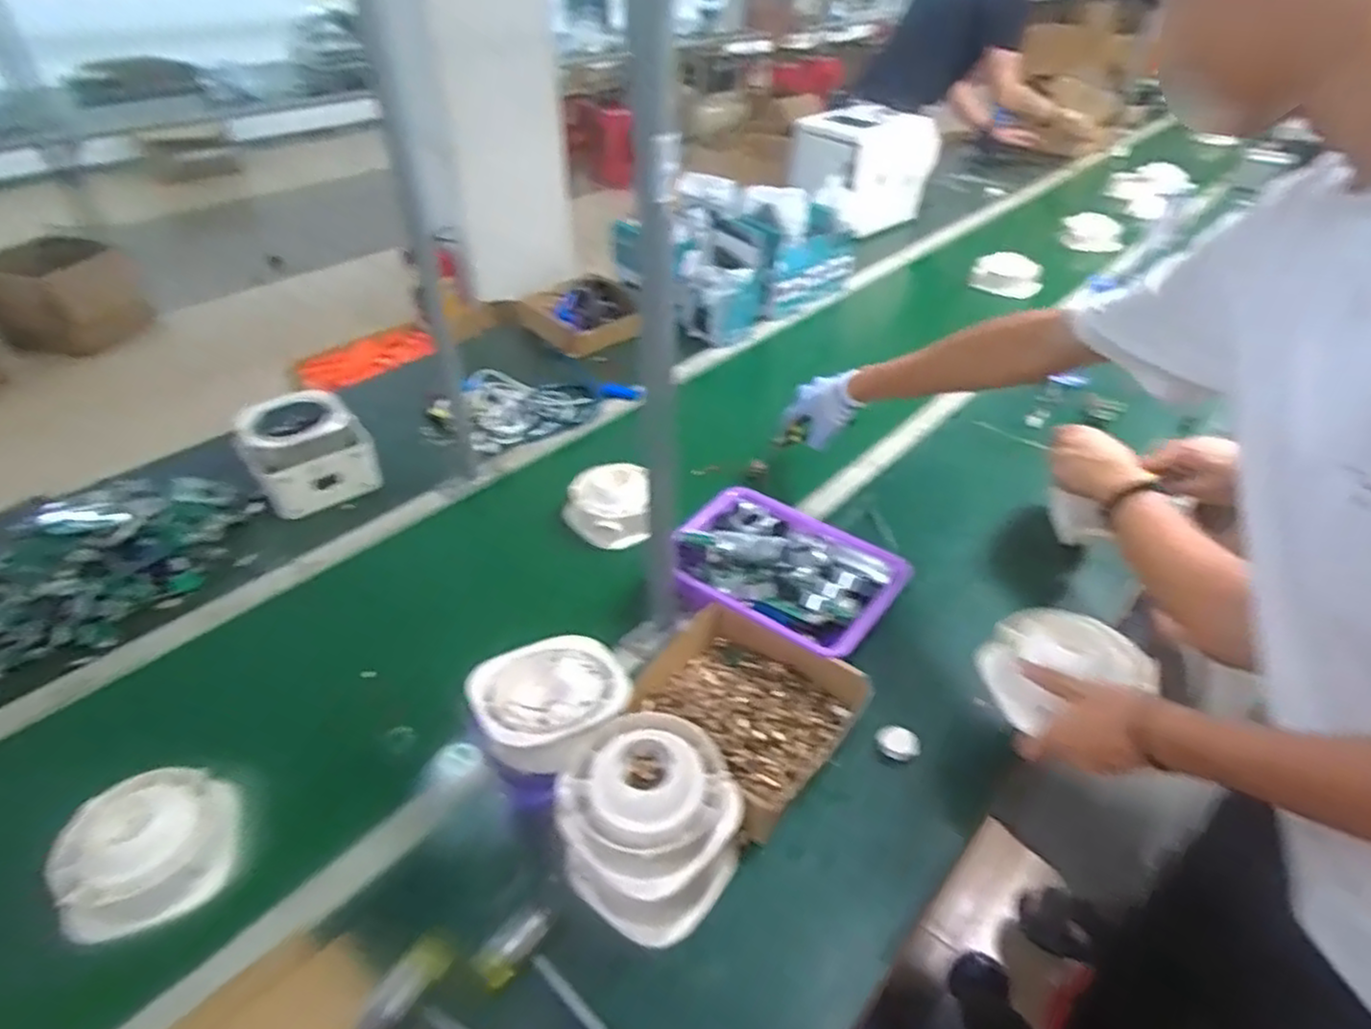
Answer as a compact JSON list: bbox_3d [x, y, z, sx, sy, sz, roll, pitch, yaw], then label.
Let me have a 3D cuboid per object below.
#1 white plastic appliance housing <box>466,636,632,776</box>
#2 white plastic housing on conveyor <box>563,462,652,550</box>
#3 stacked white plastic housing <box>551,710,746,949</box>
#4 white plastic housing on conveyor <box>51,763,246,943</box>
[{"bbox_3d":[-0.127,0.177,0.715,0.148,0.042,0.150,-22,44,-25],"label":"white plastic appliance housing"},{"bbox_3d":[-0.113,-0.011,1.085,0.135,0.071,0.129,0,39,-1],"label":"white plastic housing on conveyor"},{"bbox_3d":[-0.030,0.270,0.653,0.133,0.147,0.136,26,46,28],"label":"stacked white plastic housing"},{"bbox_3d":[-0.519,0.319,0.714,0.127,0.070,0.148,29,47,30],"label":"white plastic housing on conveyor"}]

